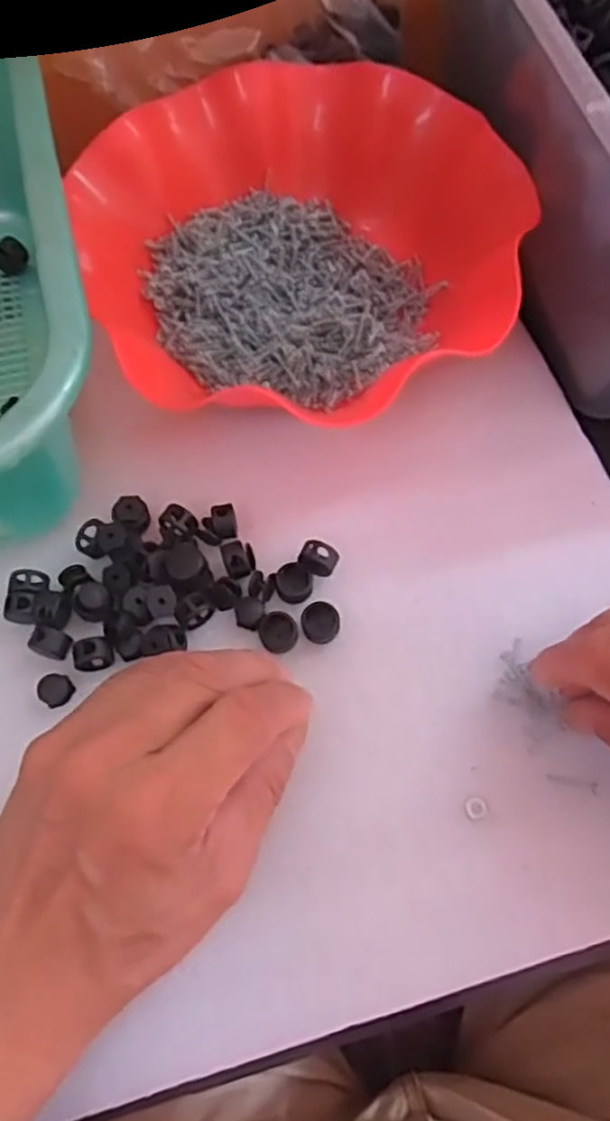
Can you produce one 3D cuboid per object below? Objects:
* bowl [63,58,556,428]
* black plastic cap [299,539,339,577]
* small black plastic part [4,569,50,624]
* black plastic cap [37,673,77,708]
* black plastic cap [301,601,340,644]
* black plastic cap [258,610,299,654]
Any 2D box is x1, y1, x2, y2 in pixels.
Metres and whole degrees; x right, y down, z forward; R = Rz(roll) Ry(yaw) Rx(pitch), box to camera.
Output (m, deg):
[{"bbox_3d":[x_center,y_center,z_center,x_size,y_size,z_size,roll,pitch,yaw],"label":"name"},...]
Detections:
[{"bbox_3d":[-0.007,-0.163,0.369,0.207,0.063,0.195,0,66,0],"label":"bowl"},{"bbox_3d":[0.006,0.000,0.322,0.017,0.013,0.013,23,69,10],"label":"black plastic cap"},{"bbox_3d":[-0.124,0.016,0.315,0.017,0.007,0.025,-1,66,0],"label":"small black plastic part"},{"bbox_3d":[-0.107,0.056,0.304,0.014,0.004,0.014,0,66,0],"label":"black plastic cap"},{"bbox_3d":[0.007,0.027,0.313,0.016,0.007,0.017,0,66,0],"label":"black plastic cap"},{"bbox_3d":[-0.011,0.031,0.310,0.017,0.005,0.016,0,66,0],"label":"black plastic cap"}]

